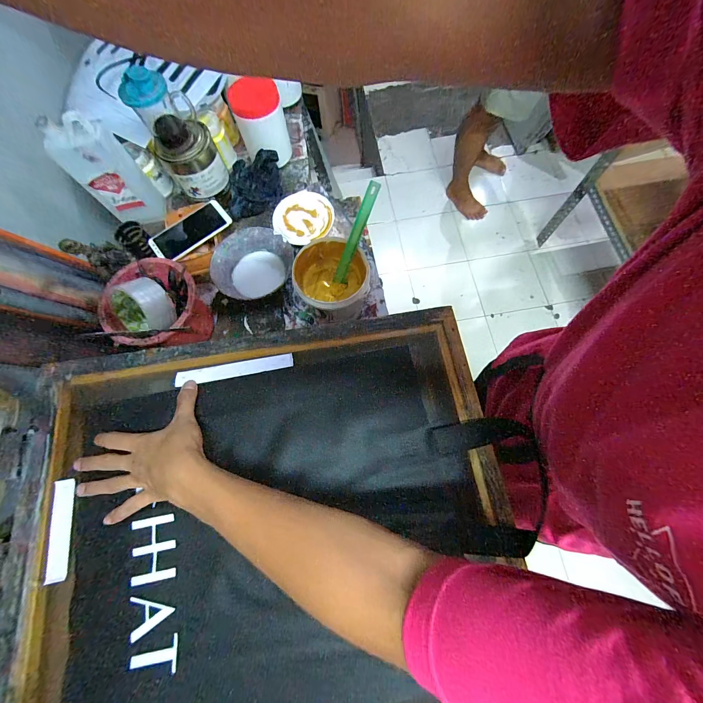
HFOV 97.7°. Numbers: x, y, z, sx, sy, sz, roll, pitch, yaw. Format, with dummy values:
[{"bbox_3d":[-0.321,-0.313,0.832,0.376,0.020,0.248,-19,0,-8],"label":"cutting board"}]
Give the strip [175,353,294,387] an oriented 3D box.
[{"bbox_3d":[-0.163,0.024,0.430,0.161,0.004,0.022,-9,72,-2],"label":"strip"}]

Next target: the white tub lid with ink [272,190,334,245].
[{"bbox_3d":[-0.101,-0.277,0.646,0.125,0.011,0.106,-23,82,3],"label":"white tub lid with ink"}]

